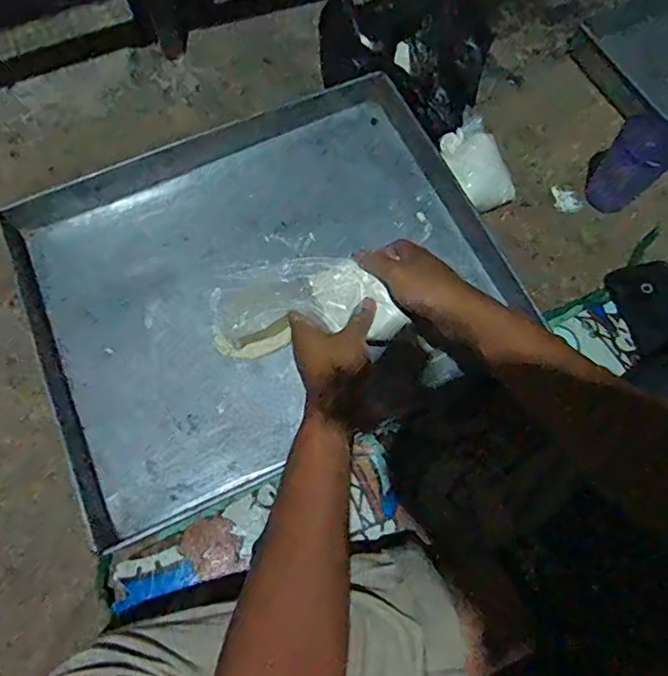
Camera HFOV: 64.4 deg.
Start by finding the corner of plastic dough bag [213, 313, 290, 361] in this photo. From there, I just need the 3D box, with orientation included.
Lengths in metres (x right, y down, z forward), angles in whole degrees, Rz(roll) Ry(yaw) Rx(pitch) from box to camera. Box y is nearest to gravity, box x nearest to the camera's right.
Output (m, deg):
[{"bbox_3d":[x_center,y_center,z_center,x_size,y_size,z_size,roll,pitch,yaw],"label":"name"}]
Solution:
[{"bbox_3d":[-0.091,0.005,0.604,0.085,0.024,0.034,-12,70,-6],"label":"corner of plastic dough bag"}]

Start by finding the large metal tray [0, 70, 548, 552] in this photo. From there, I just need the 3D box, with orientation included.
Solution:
[{"bbox_3d":[-0.089,-0.084,0.626,0.529,0.054,0.416,-26,72,-11],"label":"large metal tray"}]

